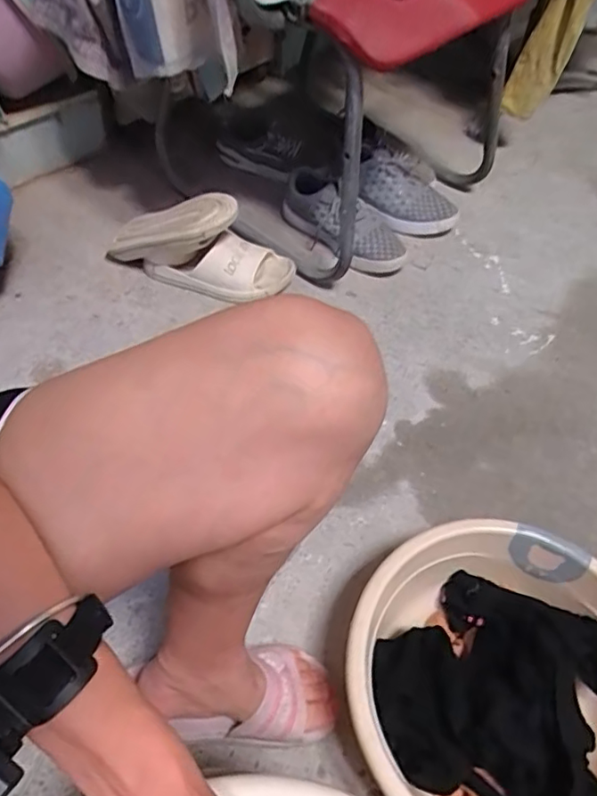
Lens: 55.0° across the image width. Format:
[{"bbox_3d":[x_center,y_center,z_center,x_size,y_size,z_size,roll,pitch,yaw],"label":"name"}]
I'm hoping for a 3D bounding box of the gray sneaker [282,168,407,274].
[{"bbox_3d":[0.098,-0.331,1.025,0.112,0.087,0.256,-34,62,-23],"label":"gray sneaker"}]

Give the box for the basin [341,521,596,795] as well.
[{"bbox_3d":[0.218,0.292,0.582,0.281,0.128,0.299,1,55,-1],"label":"basin"}]

